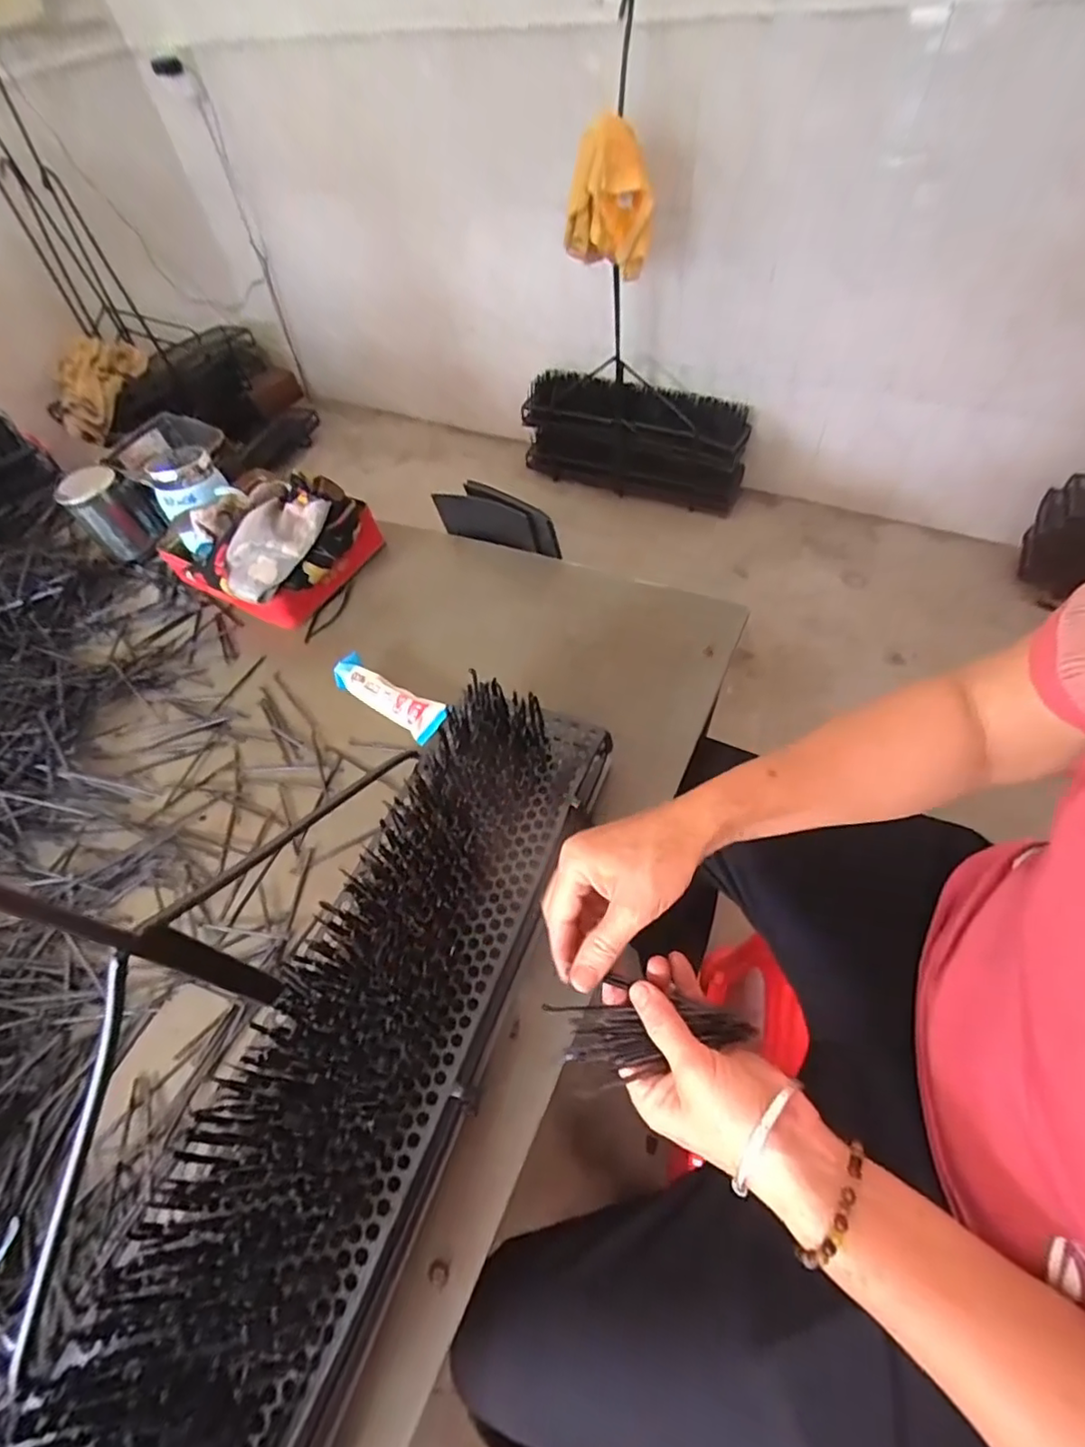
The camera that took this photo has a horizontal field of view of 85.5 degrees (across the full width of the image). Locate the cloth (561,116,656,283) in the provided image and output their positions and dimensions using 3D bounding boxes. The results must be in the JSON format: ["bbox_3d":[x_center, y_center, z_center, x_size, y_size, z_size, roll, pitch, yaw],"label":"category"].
[{"bbox_3d":[0.123,-0.931,1.051,0.167,0.208,0.151,2,56,7],"label":"cloth"}]

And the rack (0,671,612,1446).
[{"bbox_3d":[-0.115,0.239,0.408,0.142,0.132,0.601,17,59,17],"label":"rack"}]

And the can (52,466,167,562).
[{"bbox_3d":[-0.626,-0.311,0.853,0.091,0.099,0.109,-41,61,-20],"label":"can"}]

